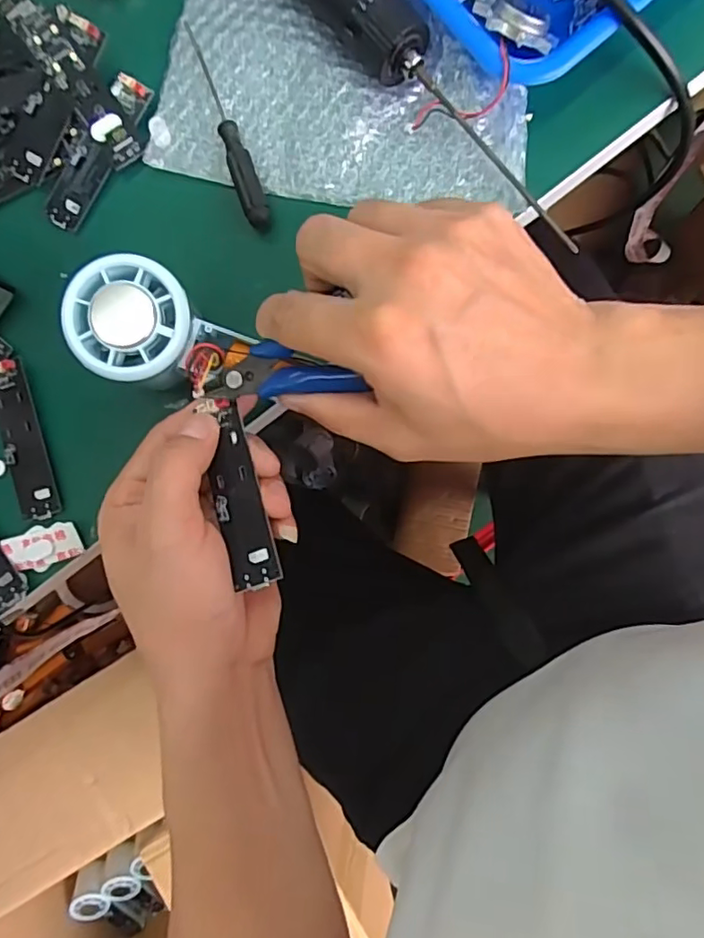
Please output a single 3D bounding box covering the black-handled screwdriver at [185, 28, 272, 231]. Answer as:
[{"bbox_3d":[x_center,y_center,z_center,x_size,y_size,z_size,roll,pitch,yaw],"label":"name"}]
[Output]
[{"bbox_3d":[-0.070,-0.190,0.323,0.014,0.009,0.121,-21,86,4],"label":"black-handled screwdriver"}]

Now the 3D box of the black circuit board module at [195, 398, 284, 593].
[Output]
[{"bbox_3d":[-0.053,0.010,0.268,0.024,0.005,0.089,-16,74,5],"label":"black circuit board module"}]

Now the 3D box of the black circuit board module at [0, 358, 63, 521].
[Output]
[{"bbox_3d":[-0.188,-0.016,0.333,0.025,0.008,0.091,-17,87,5],"label":"black circuit board module"}]

